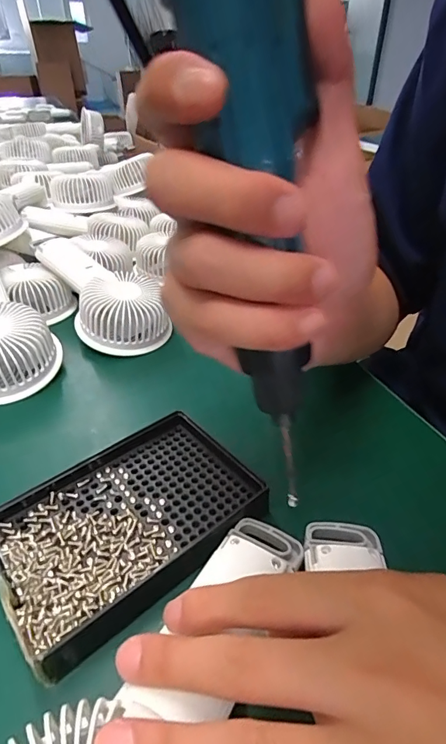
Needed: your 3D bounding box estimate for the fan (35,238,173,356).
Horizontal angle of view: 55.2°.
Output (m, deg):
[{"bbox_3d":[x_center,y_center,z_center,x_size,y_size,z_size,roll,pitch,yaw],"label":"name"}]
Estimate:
[{"bbox_3d":[-0.125,-0.089,0.419,0.078,0.043,0.177,-28,62,-33],"label":"fan"}]

